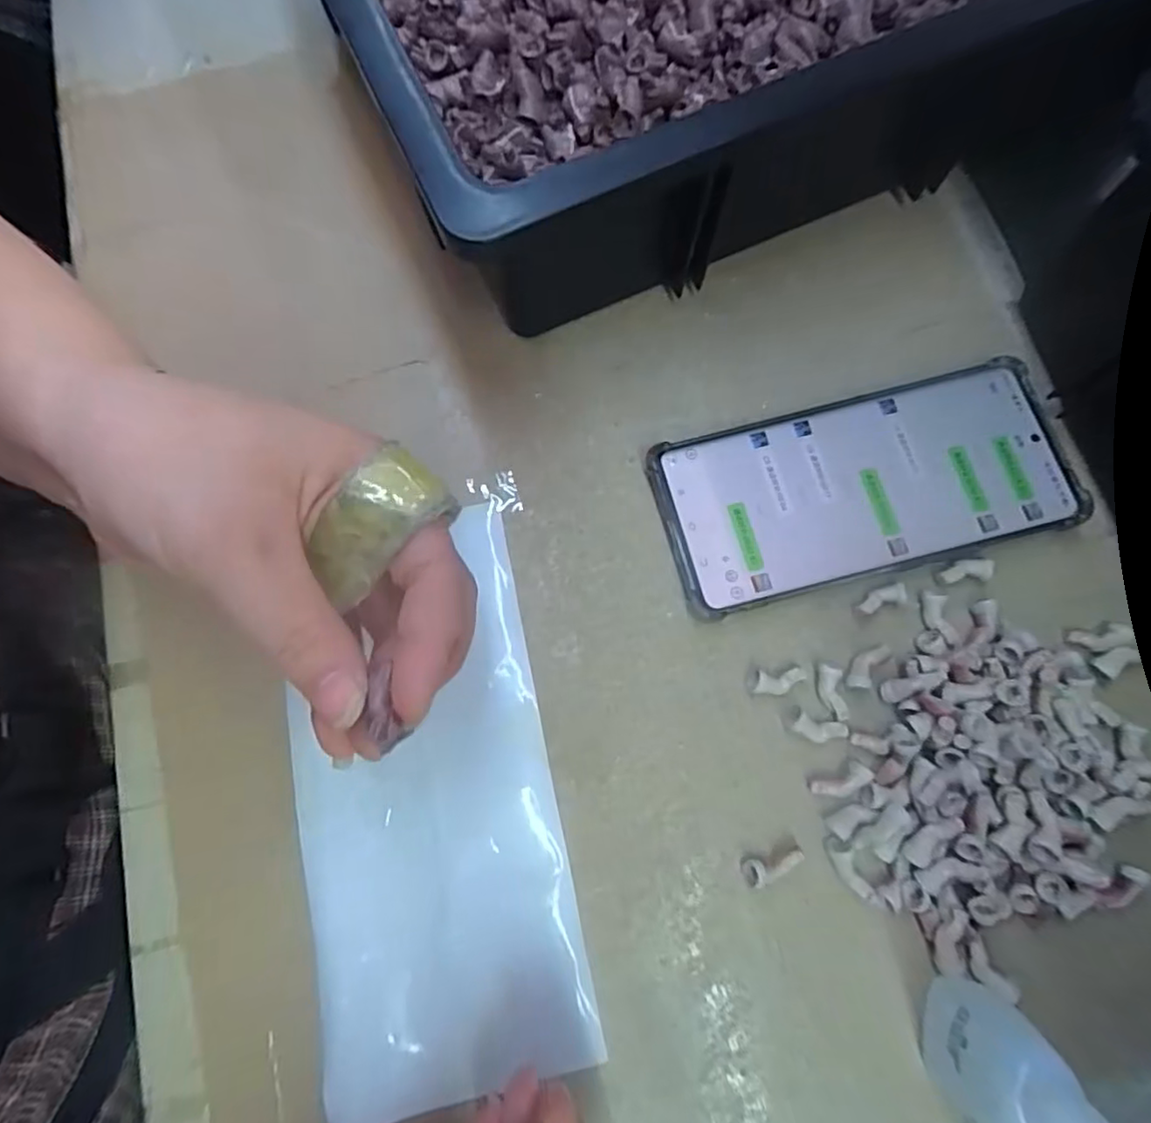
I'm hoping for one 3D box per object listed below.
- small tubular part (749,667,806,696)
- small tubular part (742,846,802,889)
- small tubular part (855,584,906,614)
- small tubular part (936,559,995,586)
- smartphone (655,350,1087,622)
[{"bbox_3d":[0.081,0.048,0.243,0.024,0.008,0.010,-4,76,1],"label":"small tubular part"},{"bbox_3d":[0.074,0.113,0.227,0.023,0.007,0.009,-23,77,-4],"label":"small tubular part"},{"bbox_3d":[0.125,0.016,0.252,0.022,0.006,0.009,-14,77,-2],"label":"small tubular part"},{"bbox_3d":[0.162,0.004,0.253,0.022,0.005,0.010,-9,76,-1],"label":"small tubular part"},{"bbox_3d":[0.122,-0.032,0.260,0.171,0.012,0.076,-14,77,-2],"label":"smartphone"}]

